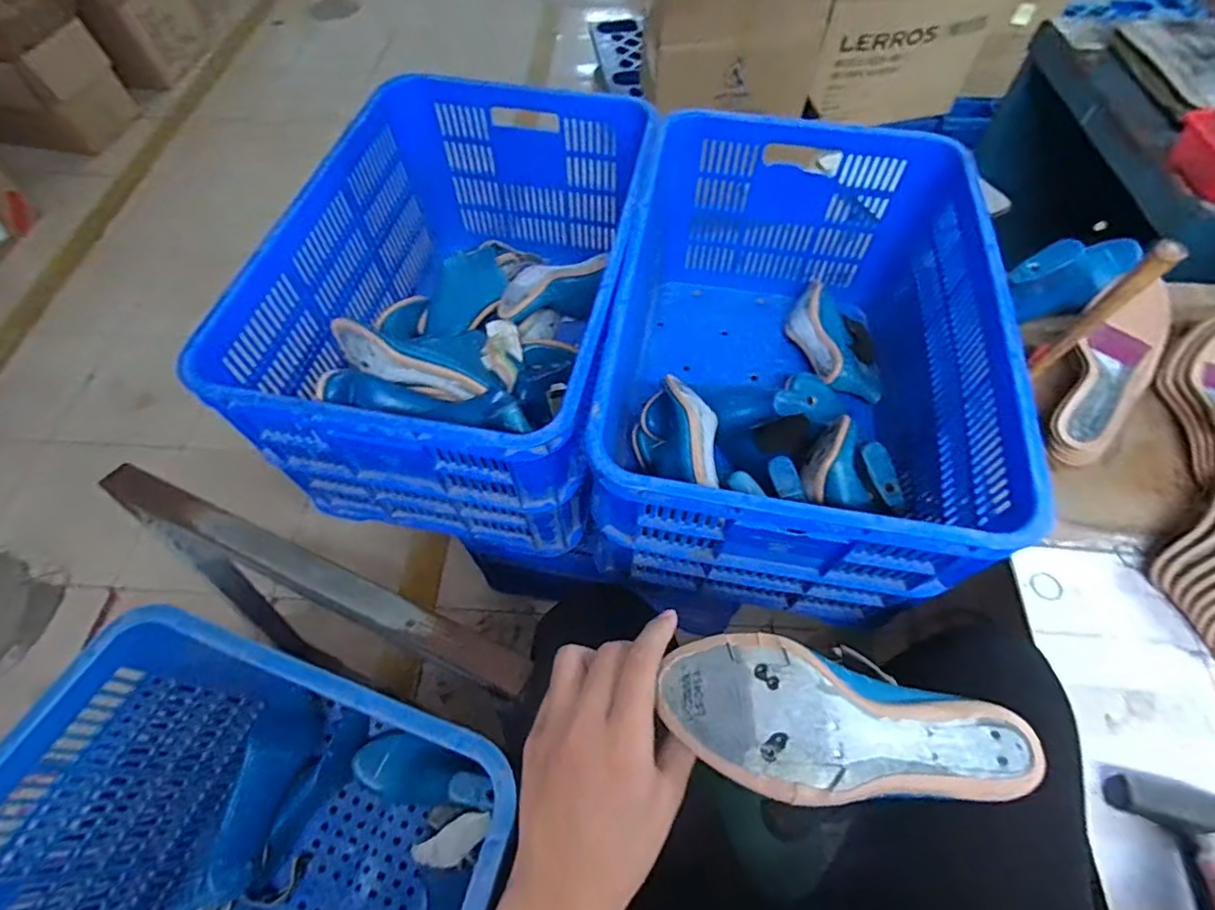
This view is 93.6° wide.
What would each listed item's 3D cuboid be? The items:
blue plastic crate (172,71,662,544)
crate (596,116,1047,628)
[{"bbox_3d":[-0.181,-0.216,0.821,0.412,0.297,0.605,10,60,7],"label":"blue plastic crate"},{"bbox_3d":[0.232,-0.130,0.776,0.411,0.315,0.610,7,60,5],"label":"crate"}]

